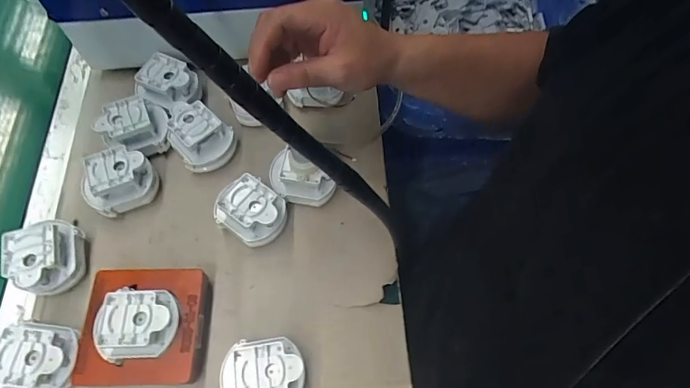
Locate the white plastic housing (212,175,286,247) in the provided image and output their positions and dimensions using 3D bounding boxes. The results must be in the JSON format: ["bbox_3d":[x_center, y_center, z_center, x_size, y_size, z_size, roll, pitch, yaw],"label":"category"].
[{"bbox_3d":[-0.093,0.021,0.435,0.063,0.051,0.053,30,66,11],"label":"white plastic housing"}]

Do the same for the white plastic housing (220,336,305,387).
[{"bbox_3d":[-0.070,0.156,0.370,0.068,0.048,0.057,-6,64,-3],"label":"white plastic housing"}]

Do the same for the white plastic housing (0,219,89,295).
[{"bbox_3d":[-0.282,0.060,0.407,0.054,0.047,0.063,-15,66,-10],"label":"white plastic housing"}]

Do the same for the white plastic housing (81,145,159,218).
[{"bbox_3d":[-0.232,-0.013,0.443,0.068,0.052,0.052,-27,68,-15],"label":"white plastic housing"}]

